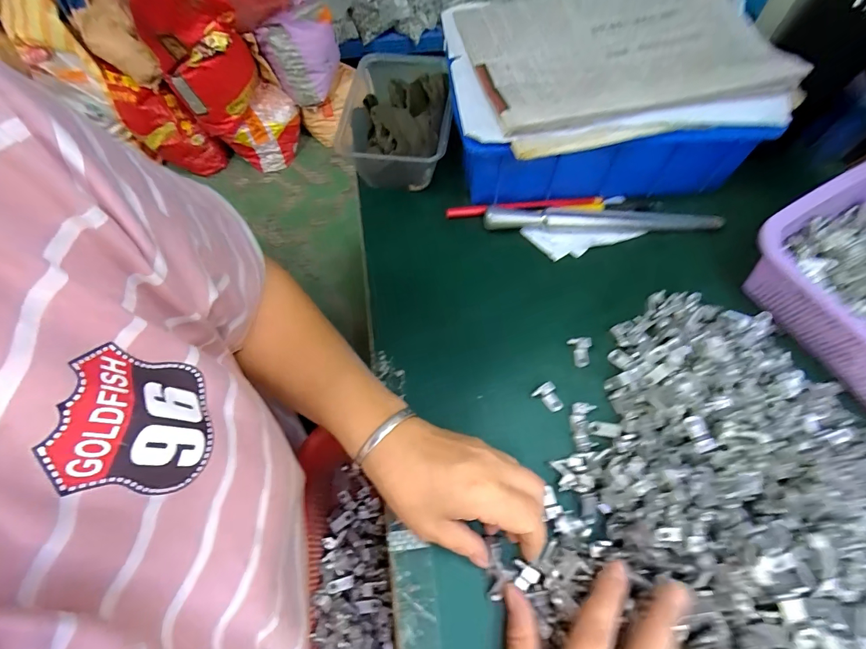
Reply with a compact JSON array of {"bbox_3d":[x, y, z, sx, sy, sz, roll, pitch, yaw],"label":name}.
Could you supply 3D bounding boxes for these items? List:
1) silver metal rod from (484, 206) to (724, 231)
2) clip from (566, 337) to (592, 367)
[{"bbox_3d":[0.171,-0.108,0.406,0.235,0.023,0.021,-1,63,1],"label":"silver metal rod"},{"bbox_3d":[0.130,0.024,0.350,0.018,0.014,0.023,-9,63,-4],"label":"clip"}]

